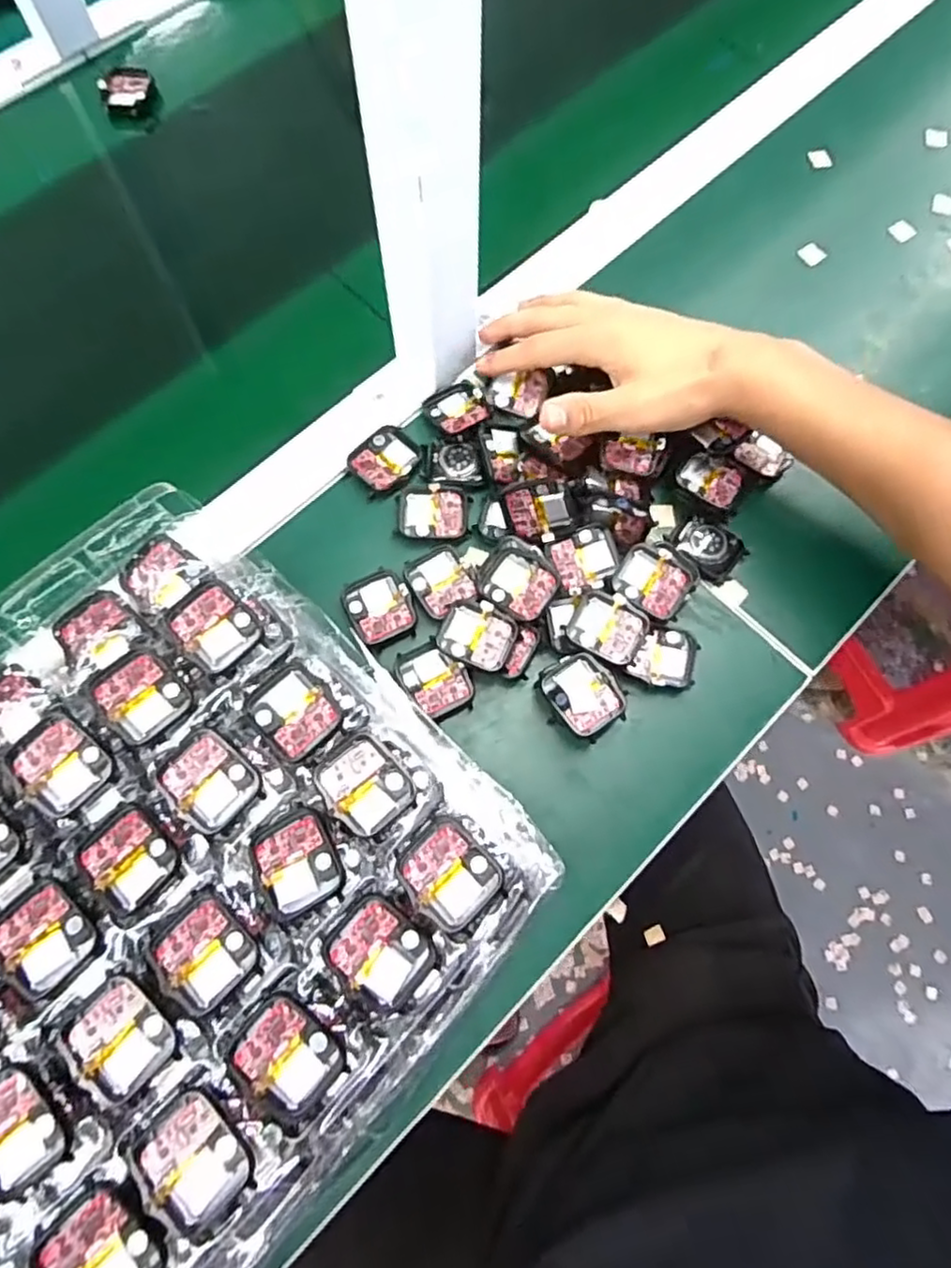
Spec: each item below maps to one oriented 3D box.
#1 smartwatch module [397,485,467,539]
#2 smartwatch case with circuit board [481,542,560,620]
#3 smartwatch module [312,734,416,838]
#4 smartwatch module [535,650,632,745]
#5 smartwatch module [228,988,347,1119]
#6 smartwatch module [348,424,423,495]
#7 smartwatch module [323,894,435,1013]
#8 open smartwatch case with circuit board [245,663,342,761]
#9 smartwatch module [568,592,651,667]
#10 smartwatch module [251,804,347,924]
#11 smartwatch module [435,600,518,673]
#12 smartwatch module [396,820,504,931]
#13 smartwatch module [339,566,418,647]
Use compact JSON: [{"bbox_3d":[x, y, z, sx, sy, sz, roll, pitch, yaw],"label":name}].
[{"bbox_3d":[-0.027,-0.077,0.429,0.043,0.004,0.036,1,73,0],"label":"smartwatch module"},{"bbox_3d":[0.027,-0.032,0.405,0.042,0.012,0.041,30,75,9],"label":"smartwatch case with circuit board"},{"bbox_3d":[-0.052,0.070,0.320,0.034,0.010,0.042,-42,77,-12],"label":"smartwatch module"},{"bbox_3d":[0.061,0.036,0.392,0.040,0.021,0.047,-36,76,-10],"label":"smartwatch module"},{"bbox_3d":[-0.078,0.175,0.283,0.043,0.007,0.035,37,76,10],"label":"smartwatch module"},{"bbox_3d":[-0.058,-0.113,0.439,0.038,0.006,0.042,42,77,12],"label":"smartwatch module"},{"bbox_3d":[-0.041,0.138,0.296,0.045,0.010,0.036,40,77,11],"label":"smartwatch module"},{"bbox_3d":[-0.088,0.038,0.329,0.034,0.008,0.041,-39,77,-11],"label":"open smartwatch case with circuit board"},{"bbox_3d":[0.078,-0.004,0.398,0.041,0.007,0.038,27,74,8],"label":"smartwatch module"},{"bbox_3d":[-0.081,0.104,0.311,0.038,0.011,0.043,-25,75,-8],"label":"smartwatch module"},{"bbox_3d":[0.001,0.000,0.393,0.043,0.005,0.037,23,76,5],"label":"smartwatch module"},{"bbox_3d":[-0.011,0.107,0.304,0.036,0.007,0.041,-41,77,-12],"label":"smartwatch module"},{"bbox_3d":[-0.058,-0.017,0.411,0.039,0.005,0.045,-21,74,-7],"label":"smartwatch module"}]

